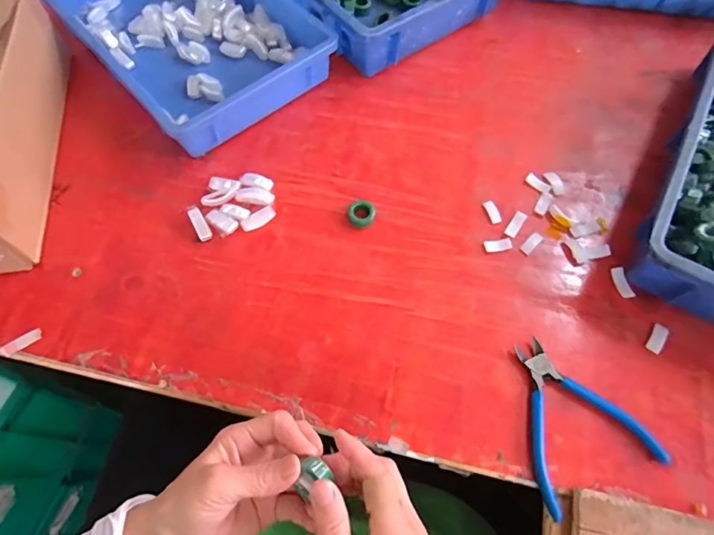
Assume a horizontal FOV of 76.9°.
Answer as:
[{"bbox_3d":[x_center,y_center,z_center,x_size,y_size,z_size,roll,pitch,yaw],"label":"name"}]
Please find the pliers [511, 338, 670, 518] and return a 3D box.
[{"bbox_3d":[0.195,0.134,0.417,0.116,0.013,0.138,-19,64,-11],"label":"pliers"}]

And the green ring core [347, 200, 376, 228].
[{"bbox_3d":[0.005,-0.061,0.510,0.031,0.014,0.031,0,62,-1],"label":"green ring core"}]

